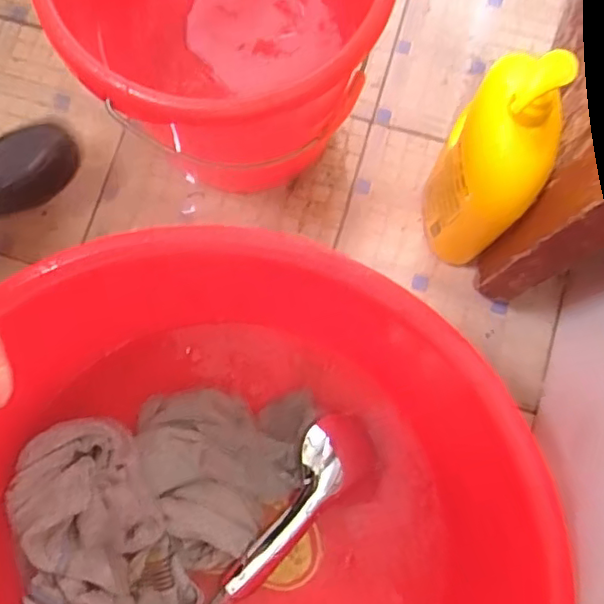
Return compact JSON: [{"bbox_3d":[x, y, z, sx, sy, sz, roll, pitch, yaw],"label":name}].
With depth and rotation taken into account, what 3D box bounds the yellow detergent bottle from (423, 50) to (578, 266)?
[{"bbox_3d":[0.179,-0.125,0.592,0.090,0.304,0.083,29,81,5],"label":"yellow detergent bottle"}]

